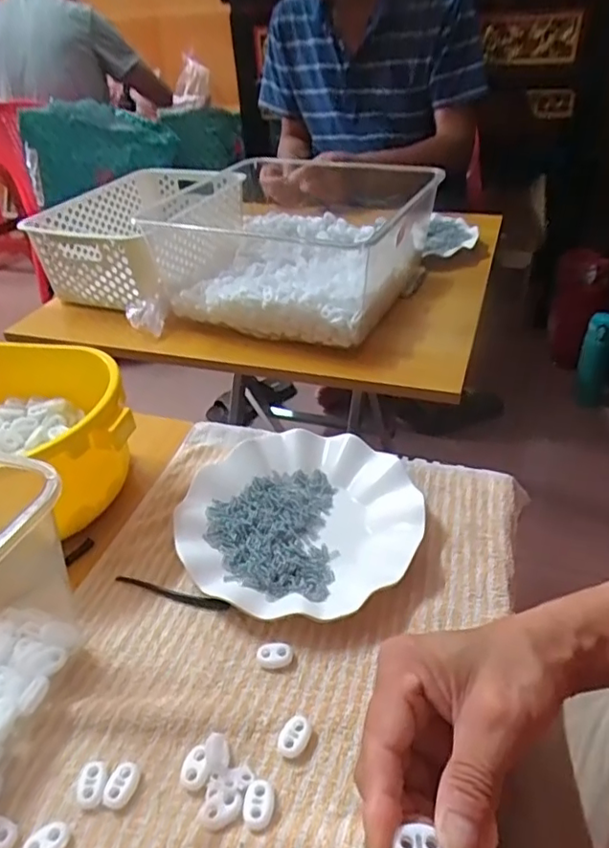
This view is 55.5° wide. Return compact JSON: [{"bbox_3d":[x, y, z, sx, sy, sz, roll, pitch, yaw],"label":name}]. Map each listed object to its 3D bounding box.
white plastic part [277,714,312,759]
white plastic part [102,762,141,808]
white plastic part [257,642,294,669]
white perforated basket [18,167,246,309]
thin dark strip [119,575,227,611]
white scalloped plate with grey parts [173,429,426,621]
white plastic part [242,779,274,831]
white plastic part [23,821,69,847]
[{"bbox_3d":[-0.005,0.176,0.325,0.015,0.007,0.022,17,43,25],"label":"white plastic part"},{"bbox_3d":[-0.098,0.194,0.311,0.014,0.008,0.022,10,40,17],"label":"white plastic part"},{"bbox_3d":[-0.018,0.146,0.365,0.022,0.009,0.014,-3,38,1],"label":"white plastic part"},{"bbox_3d":[-0.223,-0.286,0.859,0.235,0.100,0.307,10,39,18],"label":"white perforated basket"},{"bbox_3d":[-0.095,0.119,0.408,0.089,0.004,0.008,10,40,17],"label":"thin dark strip"},{"bbox_3d":[-0.004,0.070,0.450,0.182,0.022,0.182,-2,38,2],"label":"white scalloped plate with grey parts"},{"bbox_3d":[-0.024,0.197,0.299,0.015,0.005,0.022,6,39,13],"label":"white plastic part"},{"bbox_3d":[-0.130,0.211,0.291,0.022,0.006,0.015,-23,42,-22],"label":"white plastic part"}]

